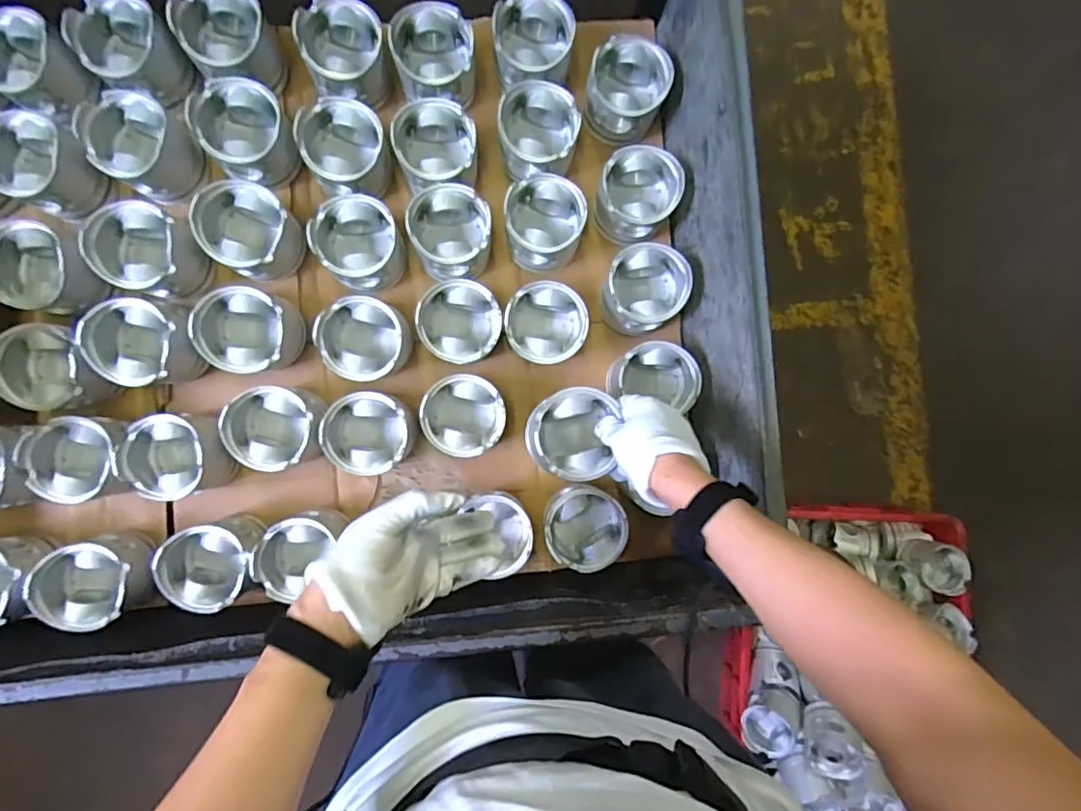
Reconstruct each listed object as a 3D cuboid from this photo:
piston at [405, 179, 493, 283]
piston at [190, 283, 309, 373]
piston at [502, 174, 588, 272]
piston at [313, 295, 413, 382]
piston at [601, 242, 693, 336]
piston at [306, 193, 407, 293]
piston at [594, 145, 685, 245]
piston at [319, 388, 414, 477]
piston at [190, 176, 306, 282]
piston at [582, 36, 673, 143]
[{"bbox_3d":[-0.108,-0.202,0.681,0.095,0.078,0.101,0,89,-4],"label":"piston"},{"bbox_3d":[-0.327,-0.083,0.645,0.098,0.067,0.093,9,88,-4],"label":"piston"},{"bbox_3d":[0.002,-0.219,0.704,0.098,0.077,0.105,13,88,-4],"label":"piston"},{"bbox_3d":[-0.205,-0.074,0.666,0.099,0.074,0.092,0,89,-4],"label":"piston"},{"bbox_3d":[0.122,-0.140,0.693,0.092,0.088,0.096,0,89,-4],"label":"piston"},{"bbox_3d":[-0.208,-0.186,0.659,0.095,0.076,0.092,0,89,-4],"label":"piston"},{"bbox_3d":[0.115,-0.254,0.696,0.095,0.077,0.094,0,89,-4],"label":"piston"},{"bbox_3d":[-0.197,0.032,0.668,0.096,0.067,0.093,0,89,-4],"label":"piston"},{"bbox_3d":[-0.325,-0.195,0.650,0.098,0.078,0.092,0,89,-4],"label":"piston"},{"bbox_3d":[0.103,-0.380,0.697,0.094,0.072,0.094,0,89,-4],"label":"piston"}]

